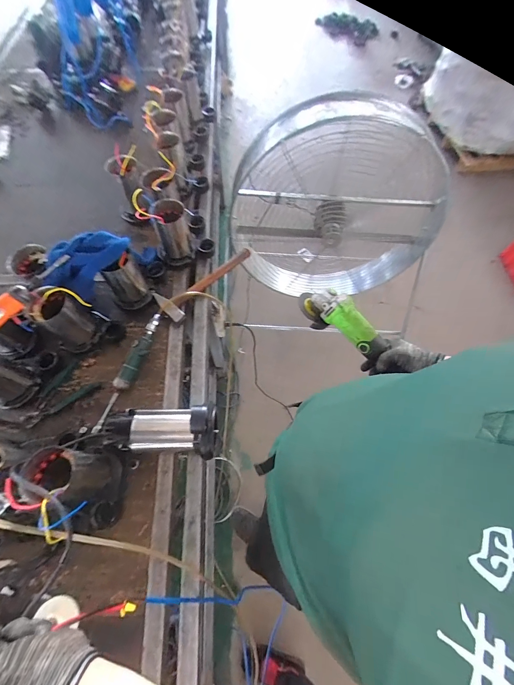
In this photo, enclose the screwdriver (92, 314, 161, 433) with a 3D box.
[{"bbox_3d":[-0.324,0.069,0.750,0.041,0.043,0.323,20,67,7],"label":"screwdriver"}]

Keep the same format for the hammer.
[{"bbox_3d":[-0.162,-0.197,0.901,0.111,0.049,0.344,36,70,14],"label":"hammer"}]

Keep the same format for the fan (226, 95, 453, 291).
[{"bbox_3d":[0.312,-0.530,1.205,0.830,0.716,0.276,1,66,-1],"label":"fan"}]

